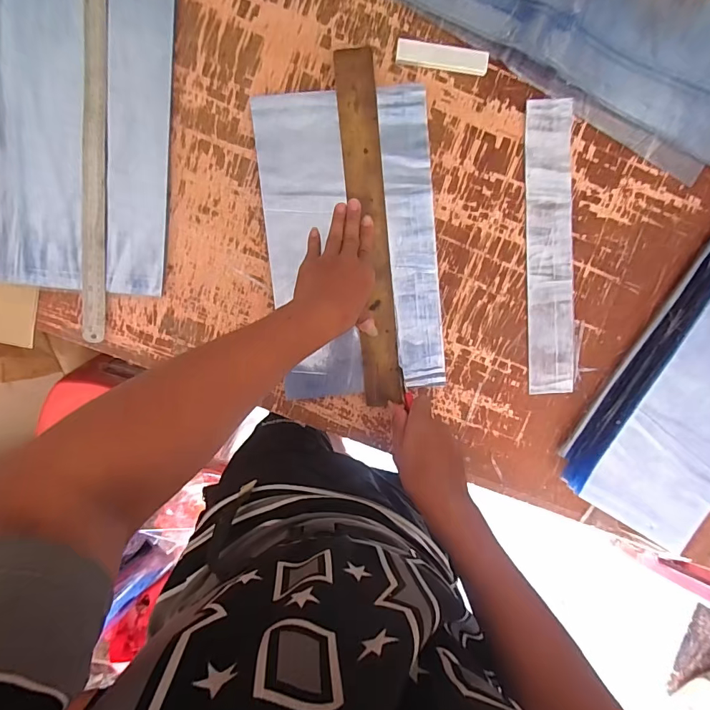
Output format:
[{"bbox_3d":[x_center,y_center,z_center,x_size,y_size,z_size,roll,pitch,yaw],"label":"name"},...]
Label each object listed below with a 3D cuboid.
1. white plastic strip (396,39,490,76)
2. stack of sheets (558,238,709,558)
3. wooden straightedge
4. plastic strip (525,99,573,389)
[{"bbox_3d":[0.108,-0.368,0.507,0.112,0.006,0.028,6,95,-3],"label":"white plastic strip"},{"bbox_3d":[0.439,0.041,0.525,0.170,0.085,0.396,29,93,-5],"label":"stack of sheets"},{"bbox_3d":[0.019,-0.151,0.524,0.048,0.009,0.433,-6,97,0],"label":"wooden straightedge"},{"bbox_3d":[0.257,-0.135,0.541,0.062,0.006,0.372,-3,96,-1],"label":"plastic strip"}]

